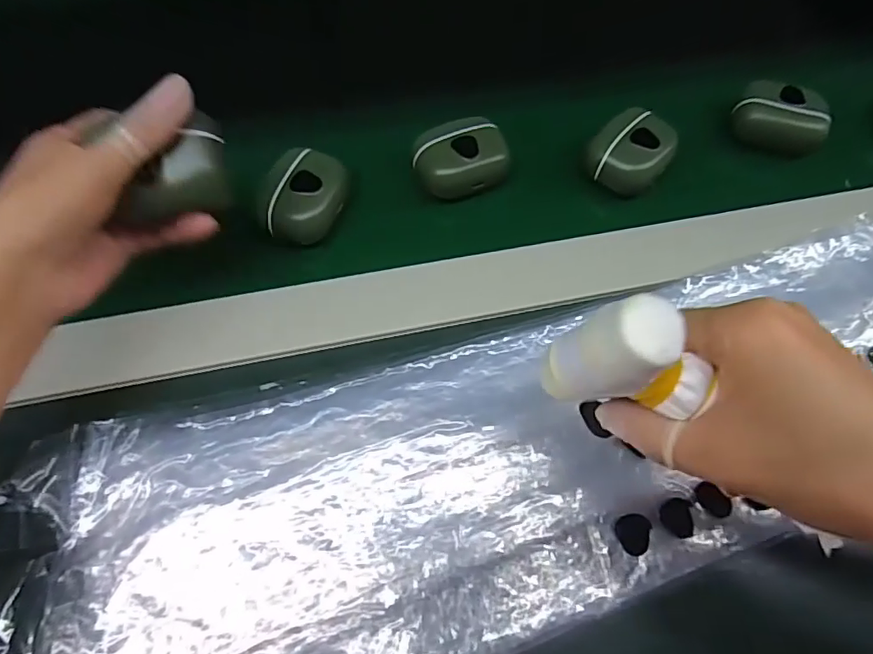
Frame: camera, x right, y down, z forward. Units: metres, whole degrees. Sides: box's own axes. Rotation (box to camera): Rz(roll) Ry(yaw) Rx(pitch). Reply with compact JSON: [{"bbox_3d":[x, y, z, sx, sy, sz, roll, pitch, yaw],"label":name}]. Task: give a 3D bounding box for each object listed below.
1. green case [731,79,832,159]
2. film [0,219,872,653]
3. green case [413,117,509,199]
[{"bbox_3d":[0.227,-0.139,0.361,0.056,0.027,0.036,17,65,6],"label":"green case"},{"bbox_3d":[0.066,0.065,0.263,0.509,0.020,0.152,-15,65,-8],"label":"film"},{"bbox_3d":[0.014,-0.107,0.337,0.057,0.024,0.041,-14,66,-8],"label":"green case"}]

